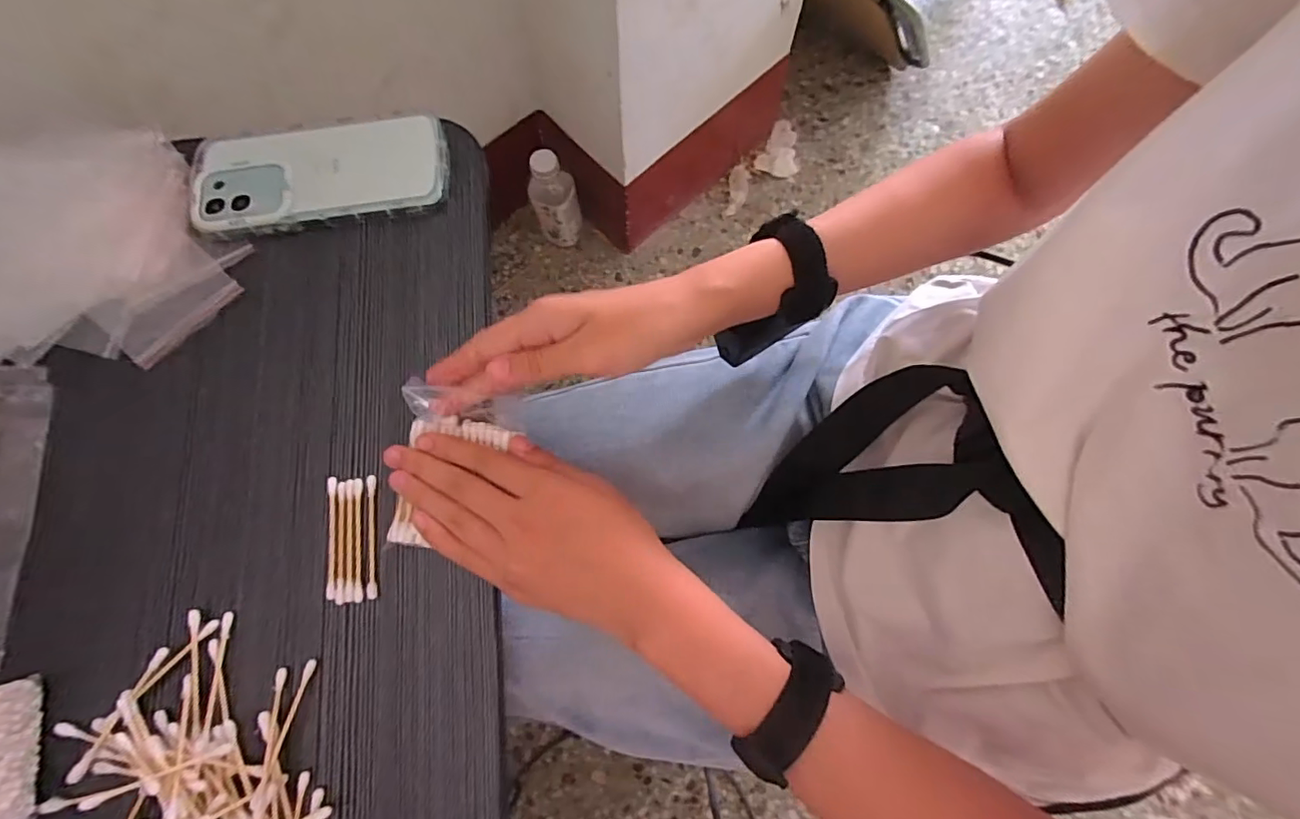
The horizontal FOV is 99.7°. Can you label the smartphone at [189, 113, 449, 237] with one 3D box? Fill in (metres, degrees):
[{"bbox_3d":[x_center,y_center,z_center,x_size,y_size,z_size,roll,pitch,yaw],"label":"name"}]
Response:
[{"bbox_3d":[-0.227,-0.164,0.378,0.167,0.008,0.075,-9,74,-2],"label":"smartphone"}]

